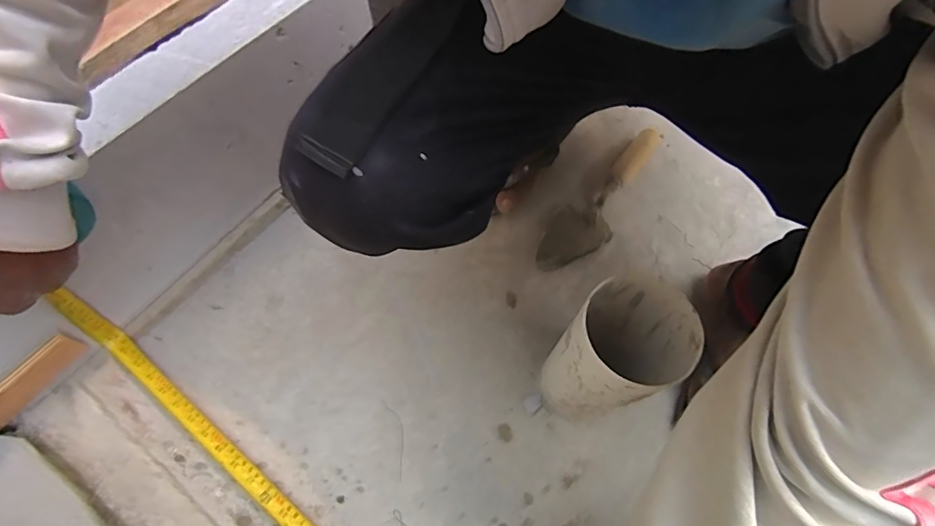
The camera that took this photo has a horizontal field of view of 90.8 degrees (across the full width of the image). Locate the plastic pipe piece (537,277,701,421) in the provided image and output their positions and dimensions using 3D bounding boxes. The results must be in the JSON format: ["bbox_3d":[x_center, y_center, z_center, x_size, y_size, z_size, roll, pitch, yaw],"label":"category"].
[{"bbox_3d":[0.130,0.099,0.451,0.087,0.236,0.079,-18,65,-9],"label":"plastic pipe piece"}]

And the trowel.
[{"bbox_3d":[0.187,-0.085,0.648,0.080,0.049,0.298,37,69,16],"label":"trowel"}]

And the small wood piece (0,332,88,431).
[{"bbox_3d":[-0.458,0.124,0.478,0.013,0.050,0.110,31,68,14],"label":"small wood piece"}]

